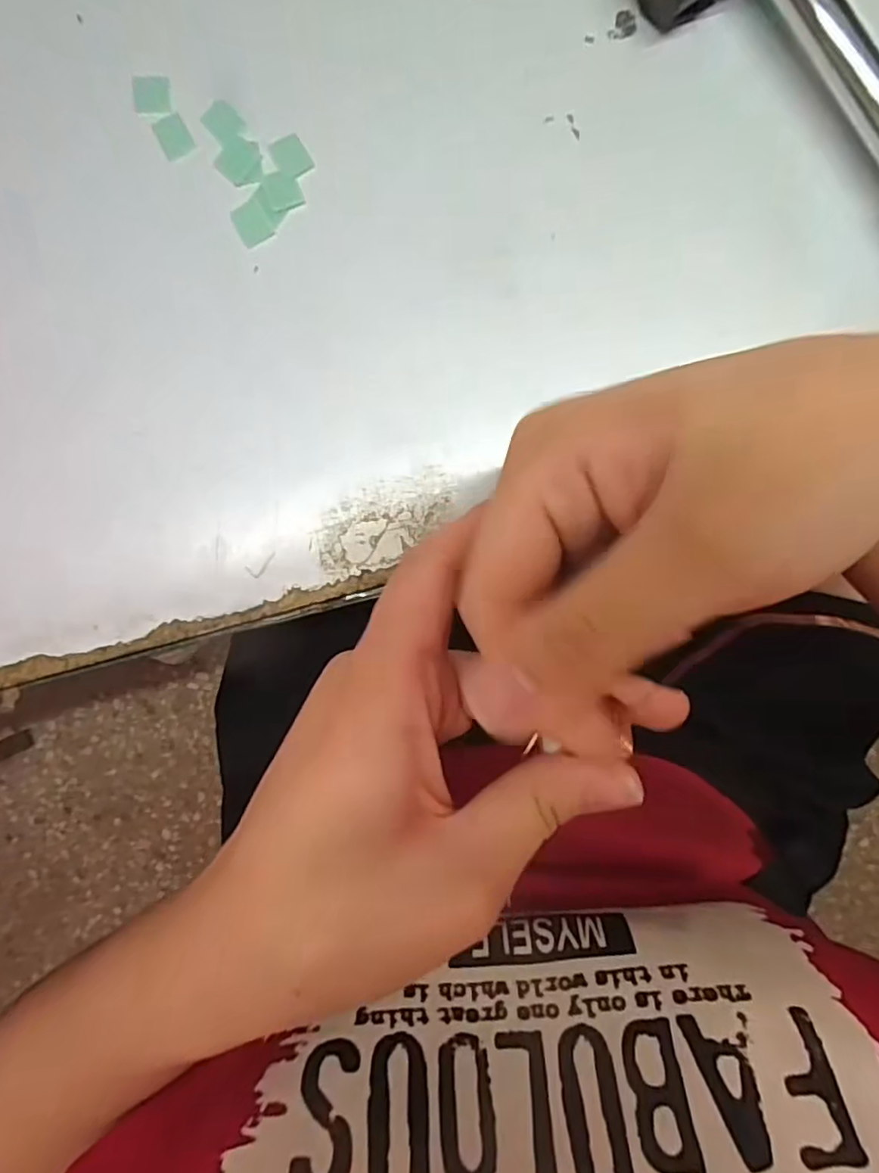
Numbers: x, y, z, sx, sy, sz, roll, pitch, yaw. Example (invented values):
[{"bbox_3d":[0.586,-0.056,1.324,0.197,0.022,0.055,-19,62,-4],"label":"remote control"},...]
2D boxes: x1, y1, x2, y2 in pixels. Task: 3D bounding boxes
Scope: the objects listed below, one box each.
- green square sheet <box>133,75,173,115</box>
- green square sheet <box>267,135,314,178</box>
[{"bbox_3d":[-0.089,-0.154,0.186,0.011,0.004,0.011,-6,97,-6],"label":"green square sheet"},{"bbox_3d":[-0.047,-0.135,0.187,0.011,0.004,0.012,-32,94,3],"label":"green square sheet"}]

